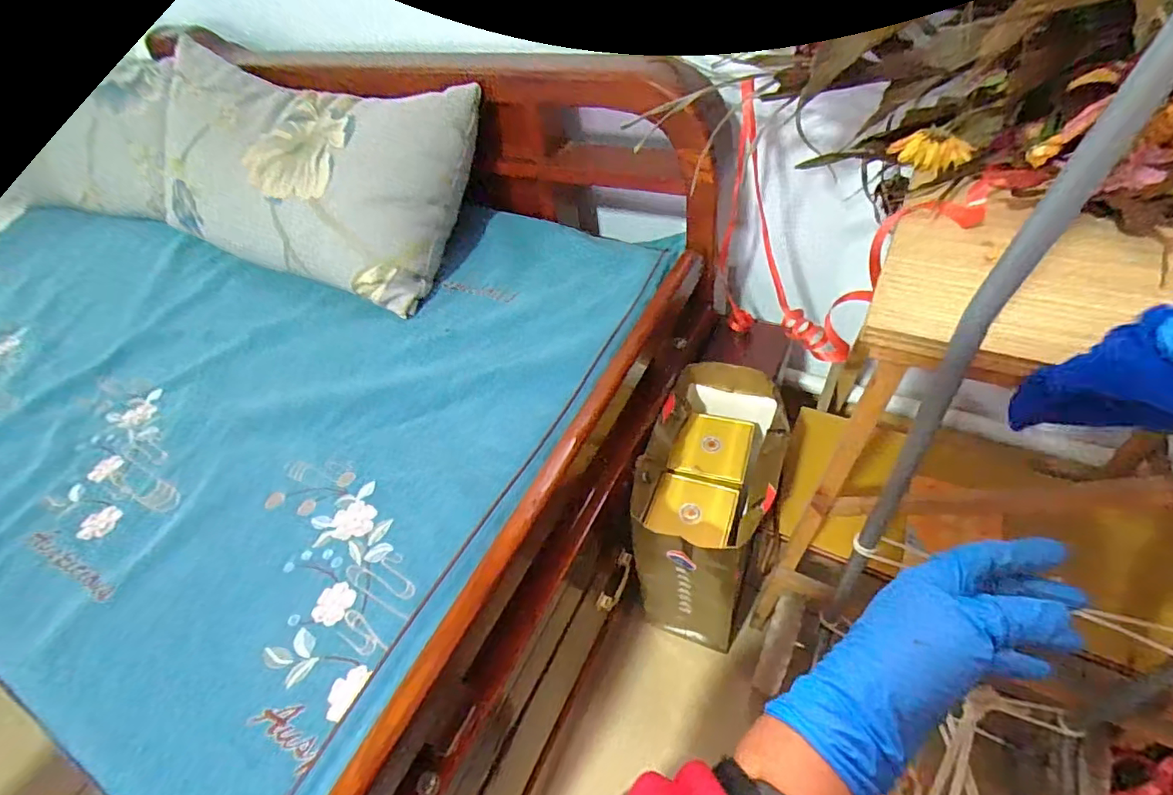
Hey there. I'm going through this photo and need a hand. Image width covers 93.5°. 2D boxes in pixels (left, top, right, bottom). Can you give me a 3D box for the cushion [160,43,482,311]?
[{"bbox_3d":[-0.430,-0.339,0.834,0.542,0.192,0.277,21,55,25],"label":"cushion"}]

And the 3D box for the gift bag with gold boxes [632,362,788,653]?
[{"bbox_3d":[0.168,0.149,0.761,0.162,0.272,0.274,7,50,17],"label":"gift bag with gold boxes"}]

